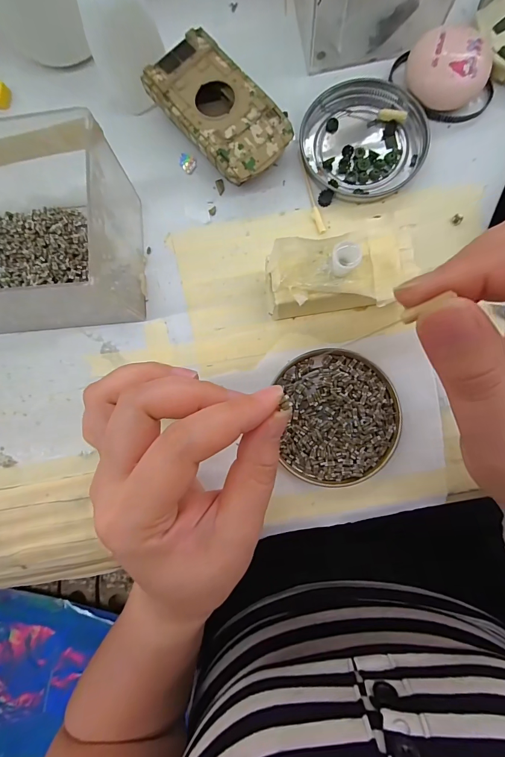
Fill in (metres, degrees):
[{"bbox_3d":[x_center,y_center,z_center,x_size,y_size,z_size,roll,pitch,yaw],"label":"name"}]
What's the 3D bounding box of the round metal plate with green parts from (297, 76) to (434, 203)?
[{"bbox_3d":[0.072,-0.155,0.225,0.078,0.007,0.074,0,85,4],"label":"round metal plate with green parts"}]

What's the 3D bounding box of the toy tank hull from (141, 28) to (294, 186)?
[{"bbox_3d":[-0.021,-0.167,0.224,0.052,0.026,0.094,-42,84,-2],"label":"toy tank hull"}]

